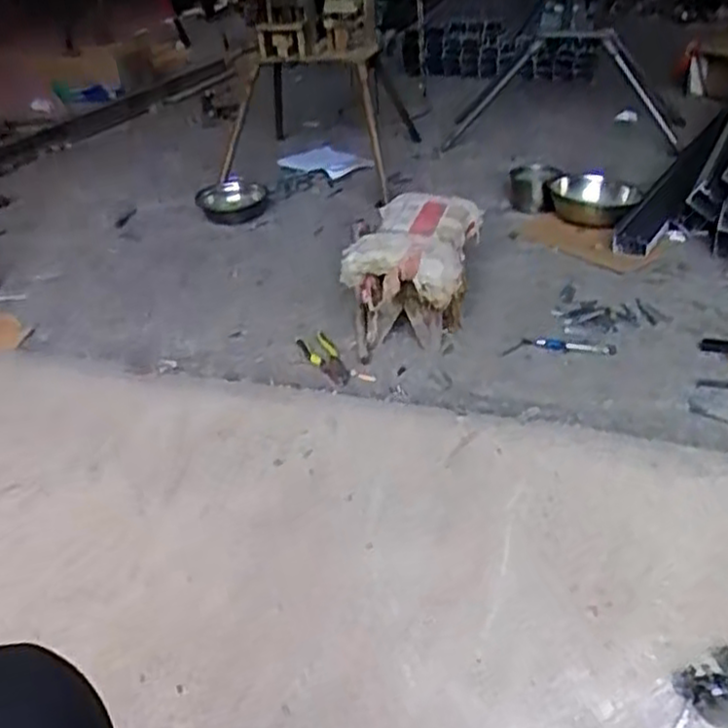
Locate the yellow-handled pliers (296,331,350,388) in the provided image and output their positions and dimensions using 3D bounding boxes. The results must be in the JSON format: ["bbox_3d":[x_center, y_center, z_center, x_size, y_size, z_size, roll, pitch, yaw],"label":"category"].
[{"bbox_3d":[-0.069,-0.005,1.437,0.064,0.024,0.184,-15,35,-17],"label":"yellow-handled pliers"}]

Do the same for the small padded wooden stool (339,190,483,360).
[{"bbox_3d":[0.106,-0.192,1.520,0.213,0.221,0.345,7,35,15],"label":"small padded wooden stool"}]

